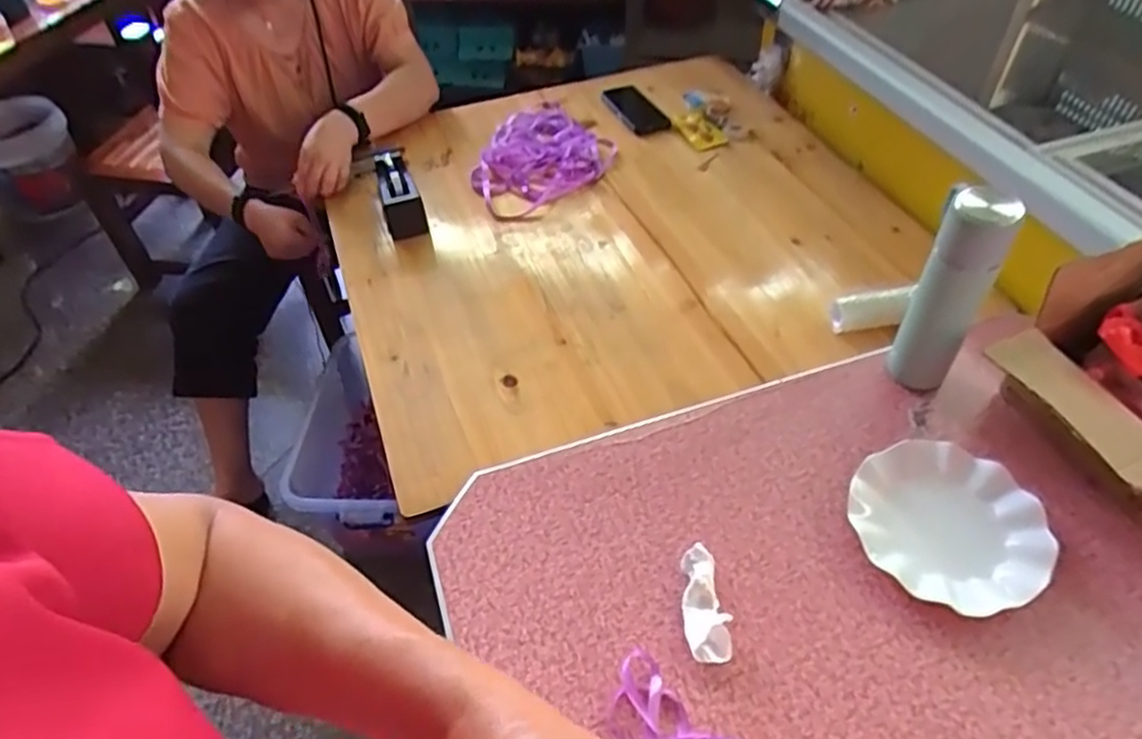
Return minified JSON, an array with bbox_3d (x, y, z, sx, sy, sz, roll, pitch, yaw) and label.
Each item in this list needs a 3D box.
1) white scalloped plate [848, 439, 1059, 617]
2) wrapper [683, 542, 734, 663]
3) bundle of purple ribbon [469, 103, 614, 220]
[{"bbox_3d":[0.374,0.151,0.707,0.180,0.022,0.169,-2,48,2],"label":"white scalloped plate"},{"bbox_3d":[0.126,0.222,0.674,0.039,0.020,0.108,-1,48,2],"label":"wrapper"},{"bbox_3d":[-0.065,-0.371,1.233,0.243,0.033,0.232,-32,54,-23],"label":"bundle of purple ribbon"}]

